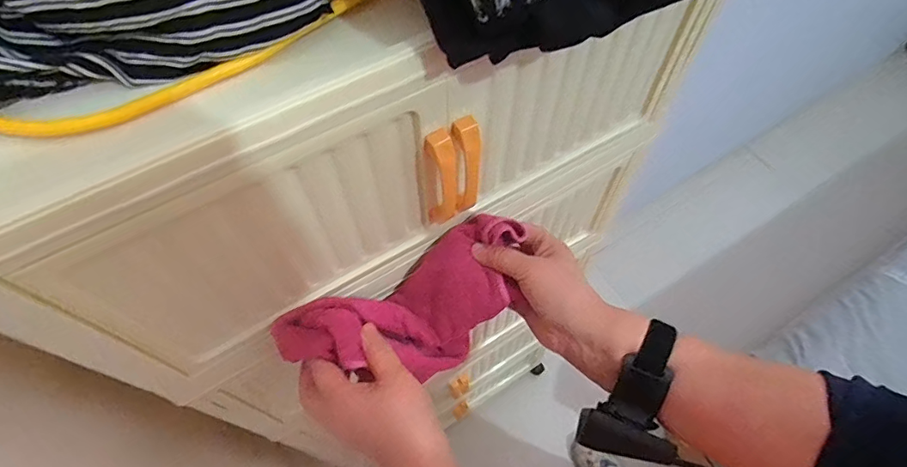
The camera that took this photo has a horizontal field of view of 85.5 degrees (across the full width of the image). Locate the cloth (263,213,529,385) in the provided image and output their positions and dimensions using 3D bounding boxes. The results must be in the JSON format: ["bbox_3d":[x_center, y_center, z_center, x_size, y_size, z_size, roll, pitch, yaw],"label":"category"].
[{"bbox_3d":[-0.035,0.072,0.439,0.218,0.088,0.090,-29,63,-15],"label":"cloth"}]

